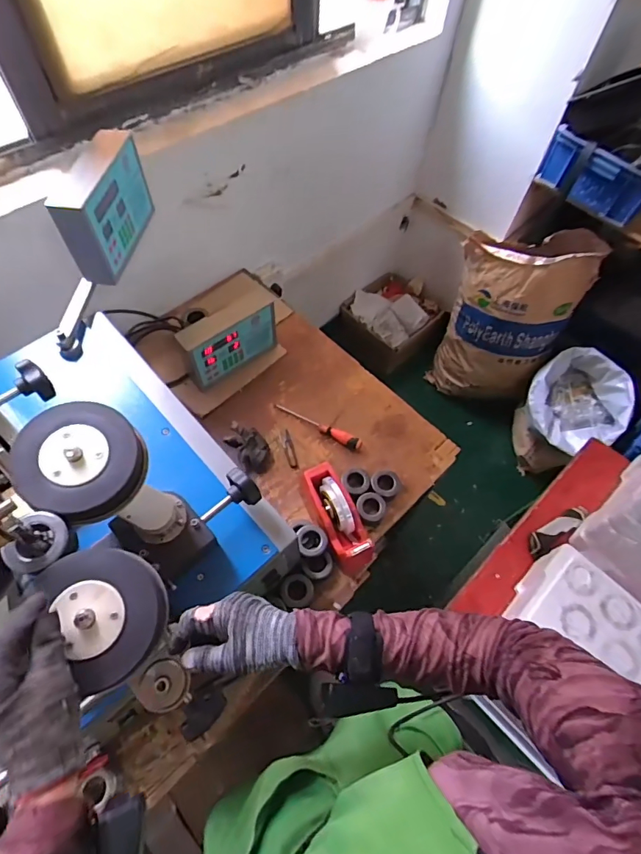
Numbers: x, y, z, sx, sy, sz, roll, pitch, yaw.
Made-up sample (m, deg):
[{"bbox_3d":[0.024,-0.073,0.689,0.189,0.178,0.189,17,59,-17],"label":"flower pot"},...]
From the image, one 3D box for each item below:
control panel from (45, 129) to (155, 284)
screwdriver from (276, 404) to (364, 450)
[{"bbox_3d":[-0.380,-0.388,0.795,0.074,0.147,0.226,7,61,0],"label":"control panel"},{"bbox_3d":[-0.004,-0.004,1.038,0.225,0.035,0.028,26,62,24],"label":"screwdriver"}]

